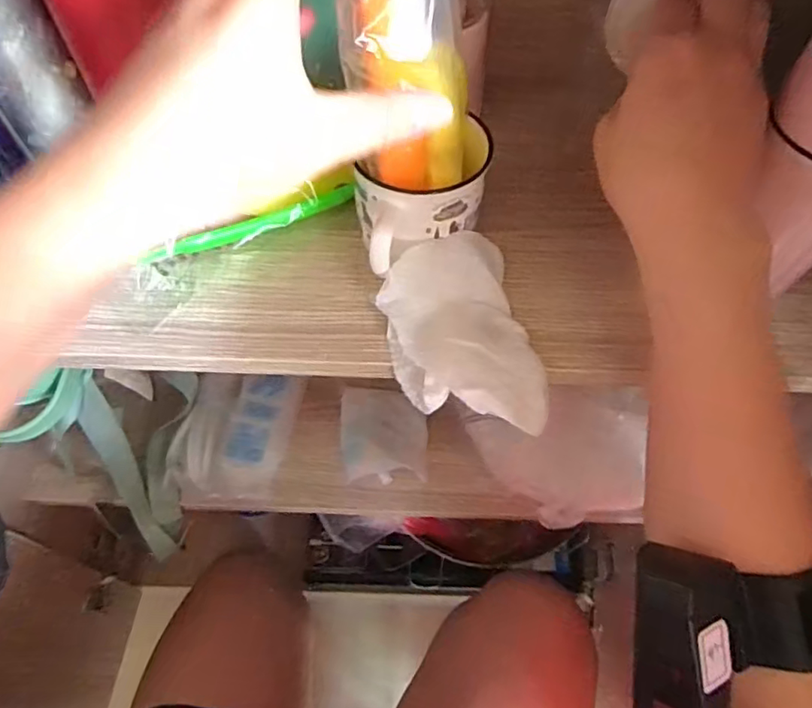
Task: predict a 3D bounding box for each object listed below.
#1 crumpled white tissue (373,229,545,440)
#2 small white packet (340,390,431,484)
[{"bbox_3d":[0.028,-0.011,0.290,0.069,0.026,0.108,-12,60,-9],"label":"crumpled white tissue"},{"bbox_3d":[-0.020,0.073,0.527,0.079,0.012,0.092,-2,59,-3],"label":"small white packet"}]

